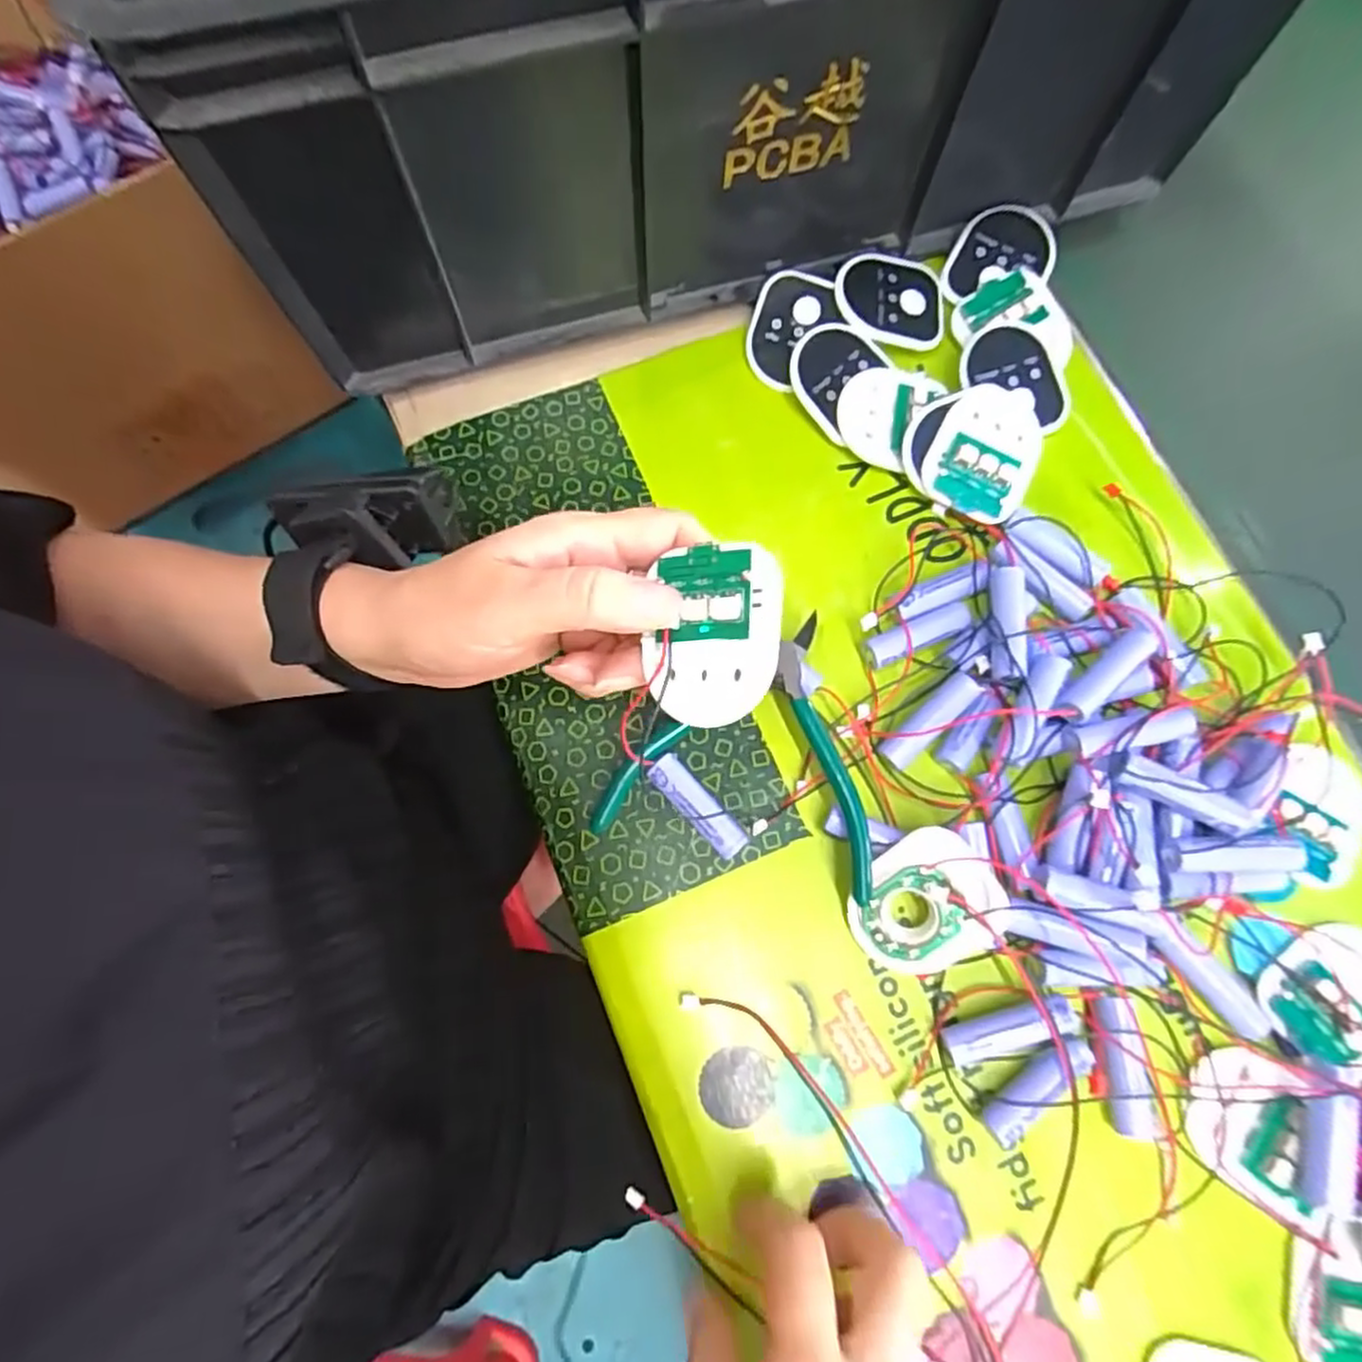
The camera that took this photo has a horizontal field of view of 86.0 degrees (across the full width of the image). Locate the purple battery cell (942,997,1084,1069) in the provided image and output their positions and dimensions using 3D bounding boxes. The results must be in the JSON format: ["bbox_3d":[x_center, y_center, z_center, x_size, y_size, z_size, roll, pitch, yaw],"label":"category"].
[{"bbox_3d":[0.127,0.135,0.283,0.048,0.016,0.016,-17,76,-8],"label":"purple battery cell"}]

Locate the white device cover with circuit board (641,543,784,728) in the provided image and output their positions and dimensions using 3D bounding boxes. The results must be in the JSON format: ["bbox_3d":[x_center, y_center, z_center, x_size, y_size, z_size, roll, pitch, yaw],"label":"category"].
[{"bbox_3d":[0.009,-0.014,0.231,0.045,0.009,0.055,-1,91,28],"label":"white device cover with circuit board"}]

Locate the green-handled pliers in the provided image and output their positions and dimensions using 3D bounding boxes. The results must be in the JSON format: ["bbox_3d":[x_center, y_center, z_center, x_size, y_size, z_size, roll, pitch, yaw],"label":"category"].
[{"bbox_3d":[0.016,0.041,0.306,0.108,0.020,0.116,-10,75,-6],"label":"green-handled pliers"}]

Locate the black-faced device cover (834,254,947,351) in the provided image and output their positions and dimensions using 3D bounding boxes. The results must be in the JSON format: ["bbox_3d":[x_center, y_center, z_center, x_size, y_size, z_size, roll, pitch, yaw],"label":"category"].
[{"bbox_3d":[0.107,-0.195,0.367,0.056,0.010,0.052,15,74,1],"label":"black-faced device cover"}]

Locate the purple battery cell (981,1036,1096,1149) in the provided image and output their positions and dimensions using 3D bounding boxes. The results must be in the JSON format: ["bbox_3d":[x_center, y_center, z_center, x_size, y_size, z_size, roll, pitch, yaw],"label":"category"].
[{"bbox_3d":[0.136,0.155,0.279,0.049,0.014,0.016,-38,79,-12],"label":"purple battery cell"}]

